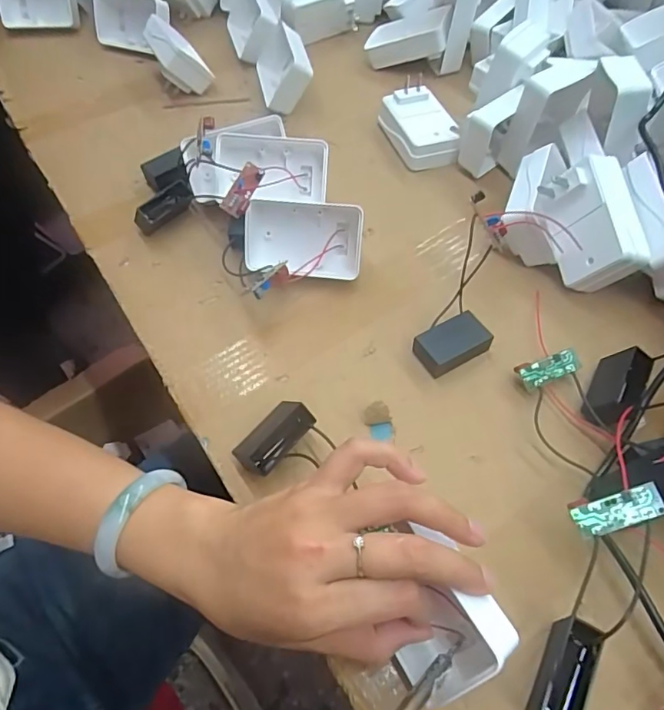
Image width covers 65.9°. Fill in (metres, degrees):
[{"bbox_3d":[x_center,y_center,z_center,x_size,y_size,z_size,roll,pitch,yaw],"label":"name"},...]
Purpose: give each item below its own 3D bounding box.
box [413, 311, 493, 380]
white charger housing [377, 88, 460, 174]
[{"bbox_3d":[0.084,-0.007,0.362,0.049,0.021,0.029,-27,60,-15],"label":"box"},{"bbox_3d":[0.084,-0.217,0.491,0.055,0.036,0.085,-17,58,-9],"label":"white charger housing"}]

